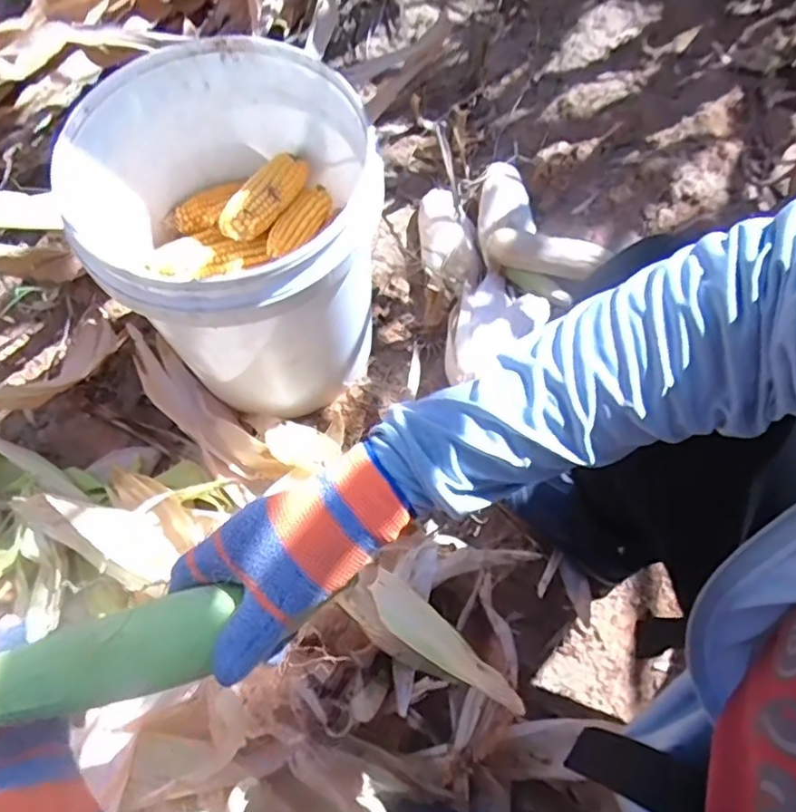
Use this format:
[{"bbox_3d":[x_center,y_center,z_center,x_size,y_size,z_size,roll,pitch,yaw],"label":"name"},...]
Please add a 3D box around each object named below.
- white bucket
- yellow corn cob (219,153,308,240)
[{"bbox_3d":[-0.162,-0.157,0.666,0.269,0.322,0.280,0,64,-1],"label":"white bucket"},{"bbox_3d":[-0.140,-0.231,0.657,0.039,0.037,0.126,37,69,16],"label":"yellow corn cob"}]

